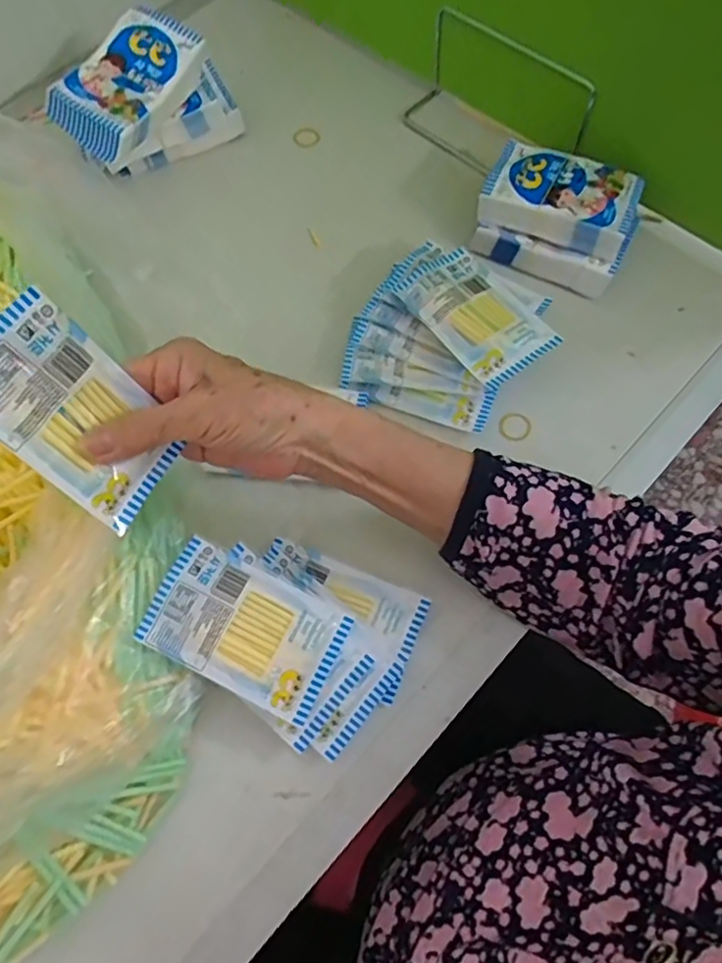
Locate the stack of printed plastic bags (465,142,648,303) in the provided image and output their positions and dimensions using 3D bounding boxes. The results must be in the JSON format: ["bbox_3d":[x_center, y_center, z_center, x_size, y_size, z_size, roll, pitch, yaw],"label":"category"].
[{"bbox_3d":[0.147,-0.200,0.474,0.110,0.046,0.087,21,71,9],"label":"stack of printed plastic bags"}]

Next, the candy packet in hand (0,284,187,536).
[{"bbox_3d":[-0.134,-0.031,0.298,0.009,0.103,0.062,7,56,48],"label":"candy packet in hand"}]

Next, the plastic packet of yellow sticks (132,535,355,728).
[{"bbox_3d":[-0.064,0.082,0.352,0.104,0.008,0.063,29,71,0],"label":"plastic packet of yellow sticks"}]

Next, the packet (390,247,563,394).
[{"bbox_3d":[0.080,-0.116,0.434,0.067,0.011,0.104,-35,71,-14],"label":"packet"}]

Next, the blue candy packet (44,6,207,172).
[{"bbox_3d":[-0.180,-0.304,0.484,0.074,0.036,0.119,29,73,11],"label":"blue candy packet"}]

